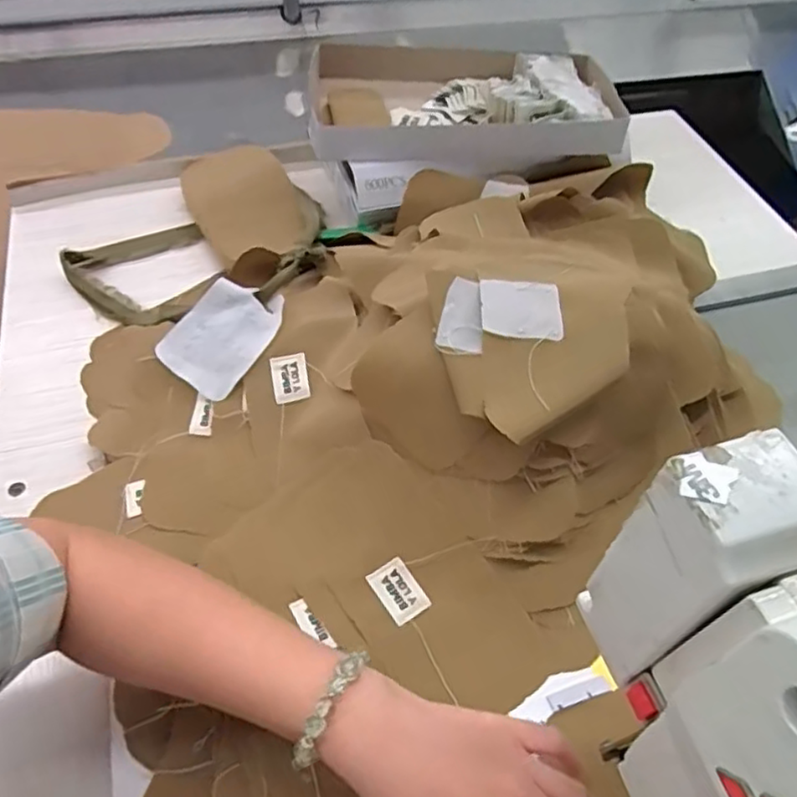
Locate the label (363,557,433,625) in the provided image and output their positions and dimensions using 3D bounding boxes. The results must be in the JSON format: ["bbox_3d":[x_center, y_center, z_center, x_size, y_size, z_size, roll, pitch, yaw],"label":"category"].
[{"bbox_3d":[0.000,0.127,0.434,0.027,0.004,0.039,-29,67,-19],"label":"label"}]

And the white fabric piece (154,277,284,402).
[{"bbox_3d":[-0.142,-0.052,0.534,0.071,0.012,0.100,29,68,11],"label":"white fabric piece"}]

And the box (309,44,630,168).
[{"bbox_3d":[0.068,-0.320,0.710,0.326,0.043,0.182,-2,54,-5],"label":"box"}]

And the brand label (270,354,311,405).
[{"bbox_3d":[-0.085,-0.016,0.516,0.028,0.004,0.038,-11,74,-2],"label":"brand label"}]

